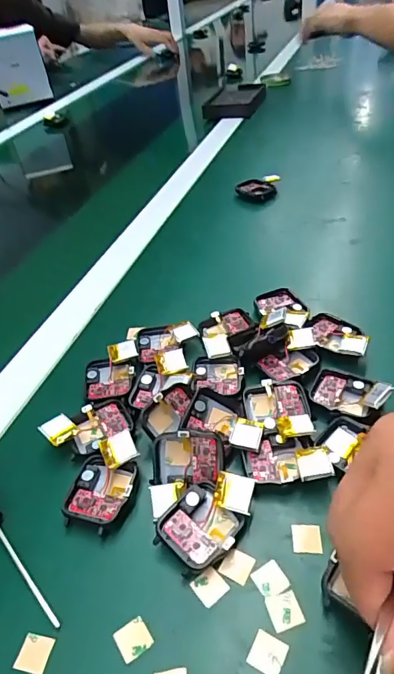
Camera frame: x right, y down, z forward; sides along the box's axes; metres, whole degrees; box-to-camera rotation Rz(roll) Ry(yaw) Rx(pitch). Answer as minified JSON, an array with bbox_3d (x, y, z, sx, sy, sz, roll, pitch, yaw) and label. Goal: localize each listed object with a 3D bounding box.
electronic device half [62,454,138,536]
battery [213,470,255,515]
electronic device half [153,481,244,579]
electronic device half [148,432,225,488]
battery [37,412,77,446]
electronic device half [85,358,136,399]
[{"bbox_3d":[-0.058,0.093,0.278,0.037,0.010,0.044,8,43,15],"label":"electronic device half"},{"bbox_3d":[0.021,0.088,0.260,0.021,0.004,0.020,10,65,13],"label":"battery"},{"bbox_3d":[0.002,0.106,0.255,0.038,0.014,0.044,31,53,34],"label":"electronic device half"},{"bbox_3d":[-0.007,0.073,0.280,0.044,0.032,0.009,-5,3,13],"label":"electronic device half"},{"bbox_3d":[-0.092,0.061,0.307,0.021,0.004,0.020,33,46,22],"label":"battery"},{"bbox_3d":[-0.066,0.031,0.349,0.038,0.010,0.040,-7,42,-1],"label":"electronic device half"}]

